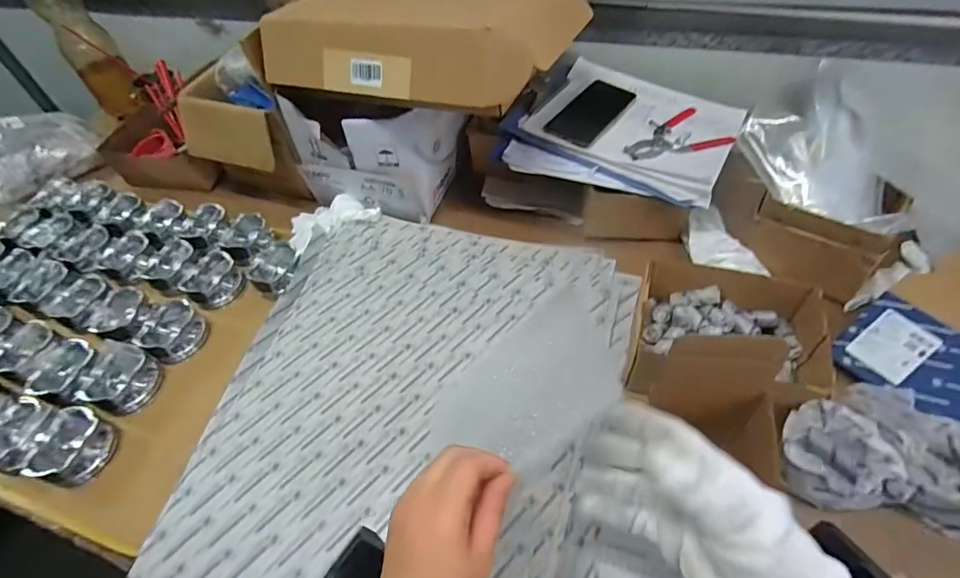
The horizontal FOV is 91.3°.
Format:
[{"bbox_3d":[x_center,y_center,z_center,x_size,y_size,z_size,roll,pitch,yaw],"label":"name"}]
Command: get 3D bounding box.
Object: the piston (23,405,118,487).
[{"bbox_3d":[-0.493,0.197,0.576,0.068,0.052,0.081,10,51,13],"label":"piston"}]

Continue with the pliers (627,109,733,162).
[{"bbox_3d":[0.290,-0.237,0.719,0.155,0.013,0.090,-9,49,-6],"label":"pliers"}]

